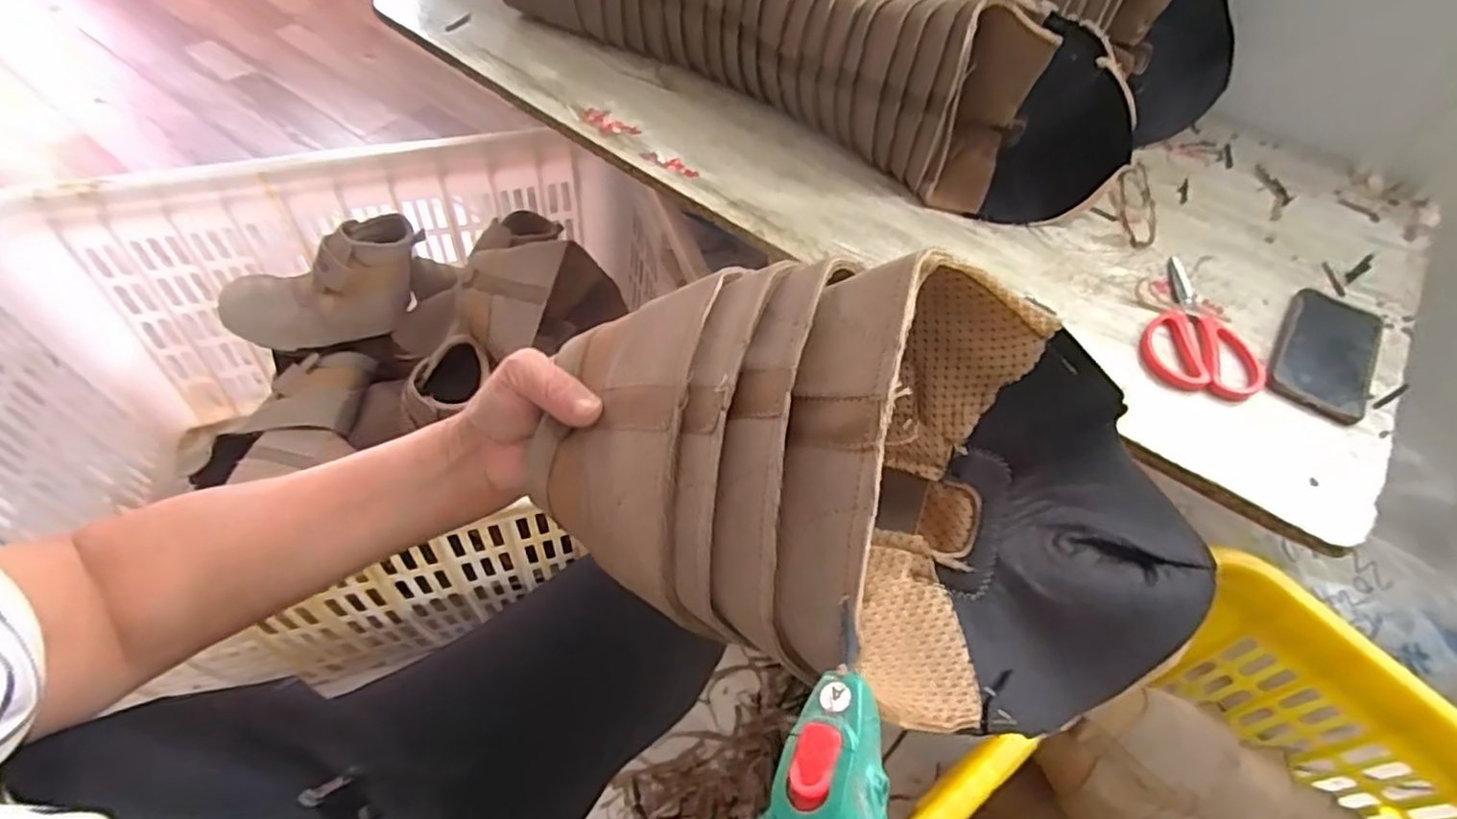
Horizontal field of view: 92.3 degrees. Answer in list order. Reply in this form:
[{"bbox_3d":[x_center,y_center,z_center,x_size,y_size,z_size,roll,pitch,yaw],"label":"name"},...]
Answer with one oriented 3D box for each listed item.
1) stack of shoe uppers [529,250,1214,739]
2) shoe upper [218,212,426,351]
[{"bbox_3d":[0.071,0.044,0.303,0.286,0.150,0.153,11,53,3],"label":"stack of shoe uppers"},{"bbox_3d":[-0.530,-0.166,0.906,0.259,0.097,0.167,-16,56,-16],"label":"shoe upper"}]

